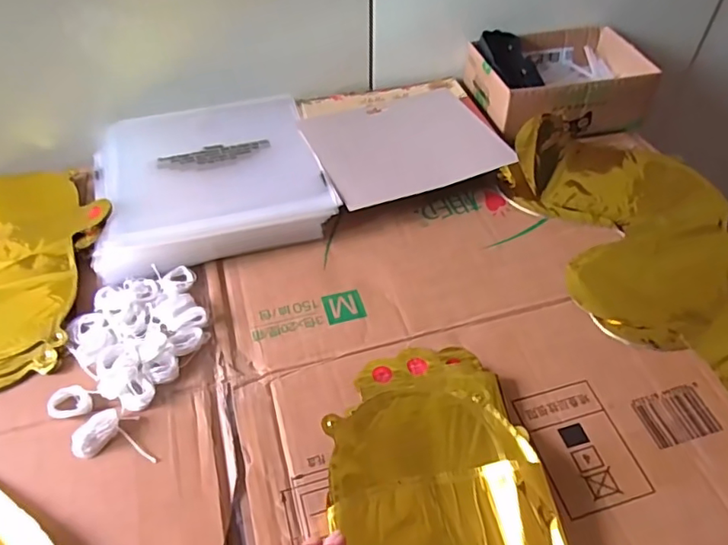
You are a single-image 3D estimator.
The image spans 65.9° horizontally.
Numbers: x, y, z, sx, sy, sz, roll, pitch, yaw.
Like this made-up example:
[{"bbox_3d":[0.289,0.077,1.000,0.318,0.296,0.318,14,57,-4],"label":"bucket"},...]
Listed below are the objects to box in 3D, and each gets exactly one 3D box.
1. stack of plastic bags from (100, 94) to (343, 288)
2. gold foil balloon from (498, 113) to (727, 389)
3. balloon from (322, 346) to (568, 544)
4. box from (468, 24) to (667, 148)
[{"bbox_3d":[-0.164,-0.107,0.586,0.219,0.034,0.244,-16,50,-13],"label":"stack of plastic bags"},{"bbox_3d":[0.284,-0.005,0.493,0.195,0.032,0.450,-10,49,-8],"label":"gold foil balloon"},{"bbox_3d":[0.049,0.146,0.377,0.139,0.021,0.214,-5,48,-4],"label":"balloon"},{"bbox_3d":[0.229,-0.232,0.679,0.191,0.071,0.151,-12,49,-10],"label":"box"}]

